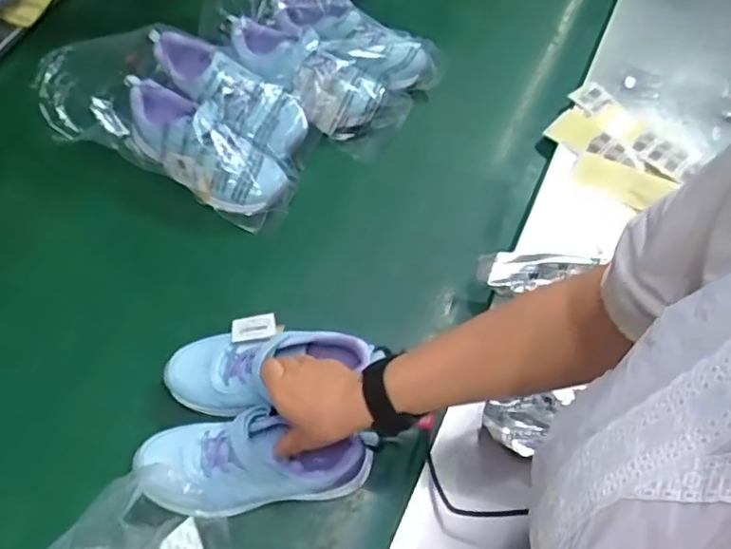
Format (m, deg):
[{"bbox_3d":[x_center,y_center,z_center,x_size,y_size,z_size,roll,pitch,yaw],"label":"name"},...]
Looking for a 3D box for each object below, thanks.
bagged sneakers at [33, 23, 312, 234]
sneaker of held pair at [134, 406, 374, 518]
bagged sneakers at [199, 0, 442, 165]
[{"bbox_3d":[-0.242,-0.224,0.821,0.351,0.084,0.203,22,64,9],"label":"bagged sneakers"},{"bbox_3d":[-0.109,0.191,0.626,0.226,0.072,0.088,1,63,-2],"label":"sneaker of held pair"},{"bbox_3d":[-0.071,-0.327,0.876,0.318,0.128,0.187,29,66,12],"label":"bagged sneakers"}]

